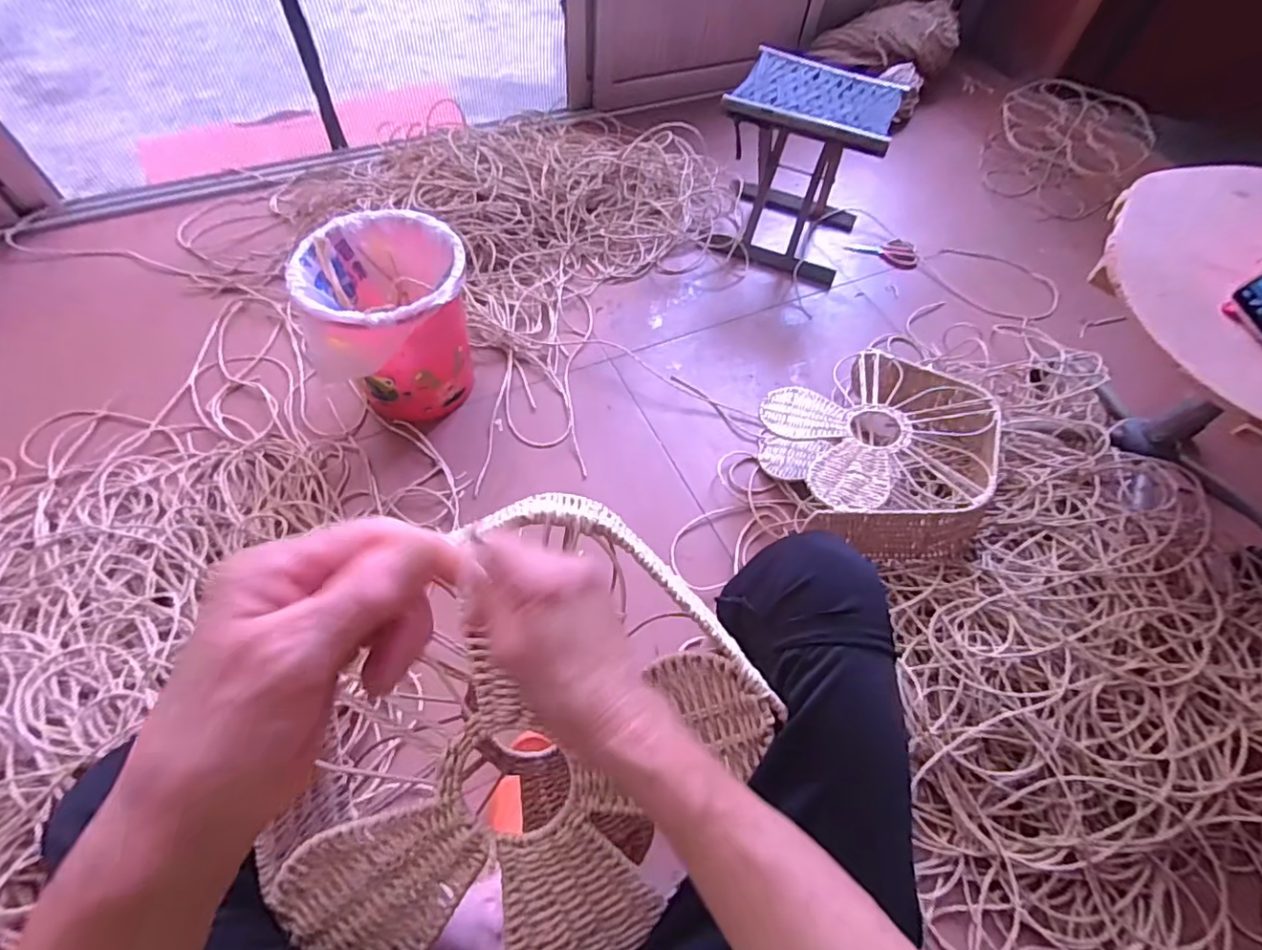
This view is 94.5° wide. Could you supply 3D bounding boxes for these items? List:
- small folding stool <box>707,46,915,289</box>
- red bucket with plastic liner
[{"bbox_3d":[0.352,-0.641,1.250,0.303,0.332,0.266,22,59,9],"label":"small folding stool"},{"bbox_3d":[-0.384,-0.239,0.982,0.238,0.285,0.235,1,57,-2],"label":"red bucket with plastic liner"}]

